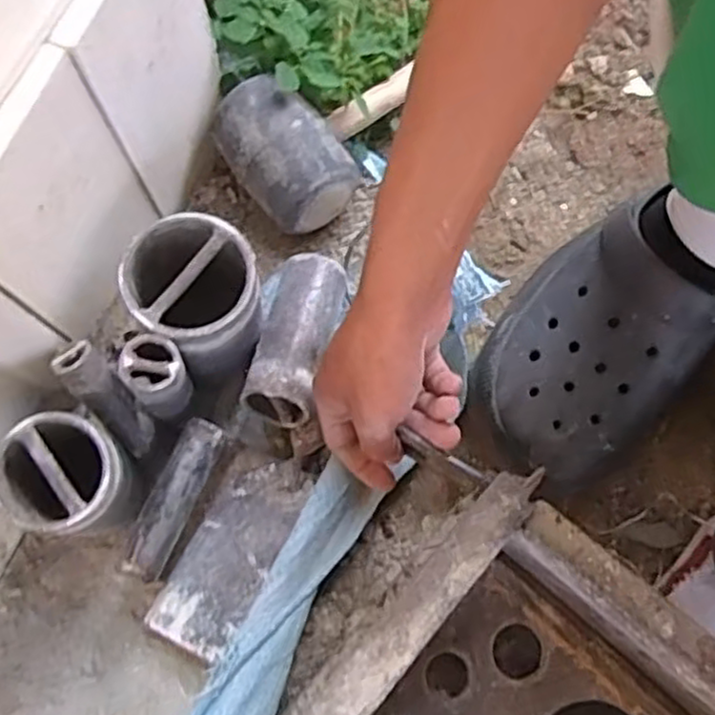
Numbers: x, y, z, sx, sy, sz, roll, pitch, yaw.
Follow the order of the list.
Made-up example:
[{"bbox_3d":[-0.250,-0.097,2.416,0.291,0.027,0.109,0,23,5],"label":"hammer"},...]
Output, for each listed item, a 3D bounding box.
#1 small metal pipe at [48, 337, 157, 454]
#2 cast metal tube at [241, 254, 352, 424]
[{"bbox_3d":[-0.144,0.023,0.427,0.025,0.077,0.020,-30,40,-5],"label":"small metal pipe"},{"bbox_3d":[-0.041,-0.014,0.471,0.051,0.043,0.115,14,67,3],"label":"cast metal tube"}]

